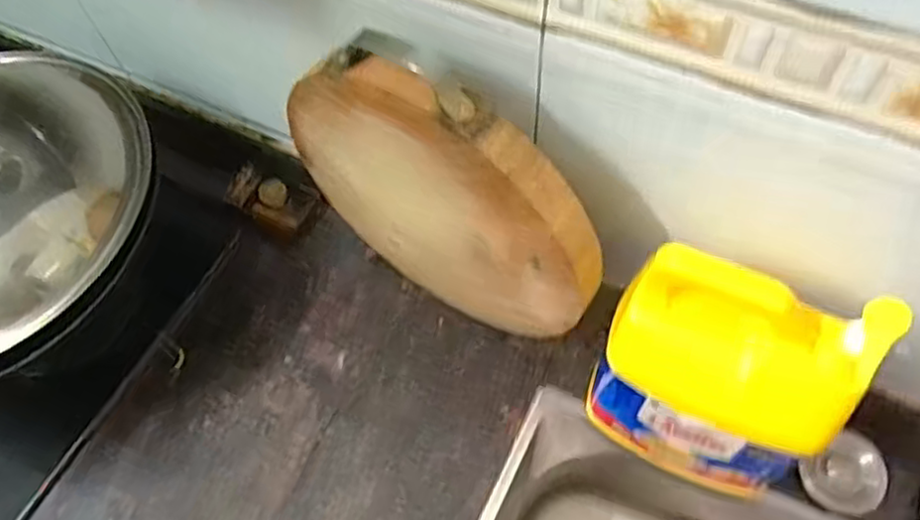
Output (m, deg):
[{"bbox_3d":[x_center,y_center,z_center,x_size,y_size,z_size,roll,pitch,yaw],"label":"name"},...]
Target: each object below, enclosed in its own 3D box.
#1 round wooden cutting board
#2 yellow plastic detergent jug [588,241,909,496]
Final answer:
[{"bbox_3d":[-0.018,-0.056,0.675,0.328,0.329,0.044,33,67,18],"label":"round wooden cutting board"},{"bbox_3d":[0.218,0.103,0.599,0.185,0.280,0.095,17,63,11],"label":"yellow plastic detergent jug"}]

